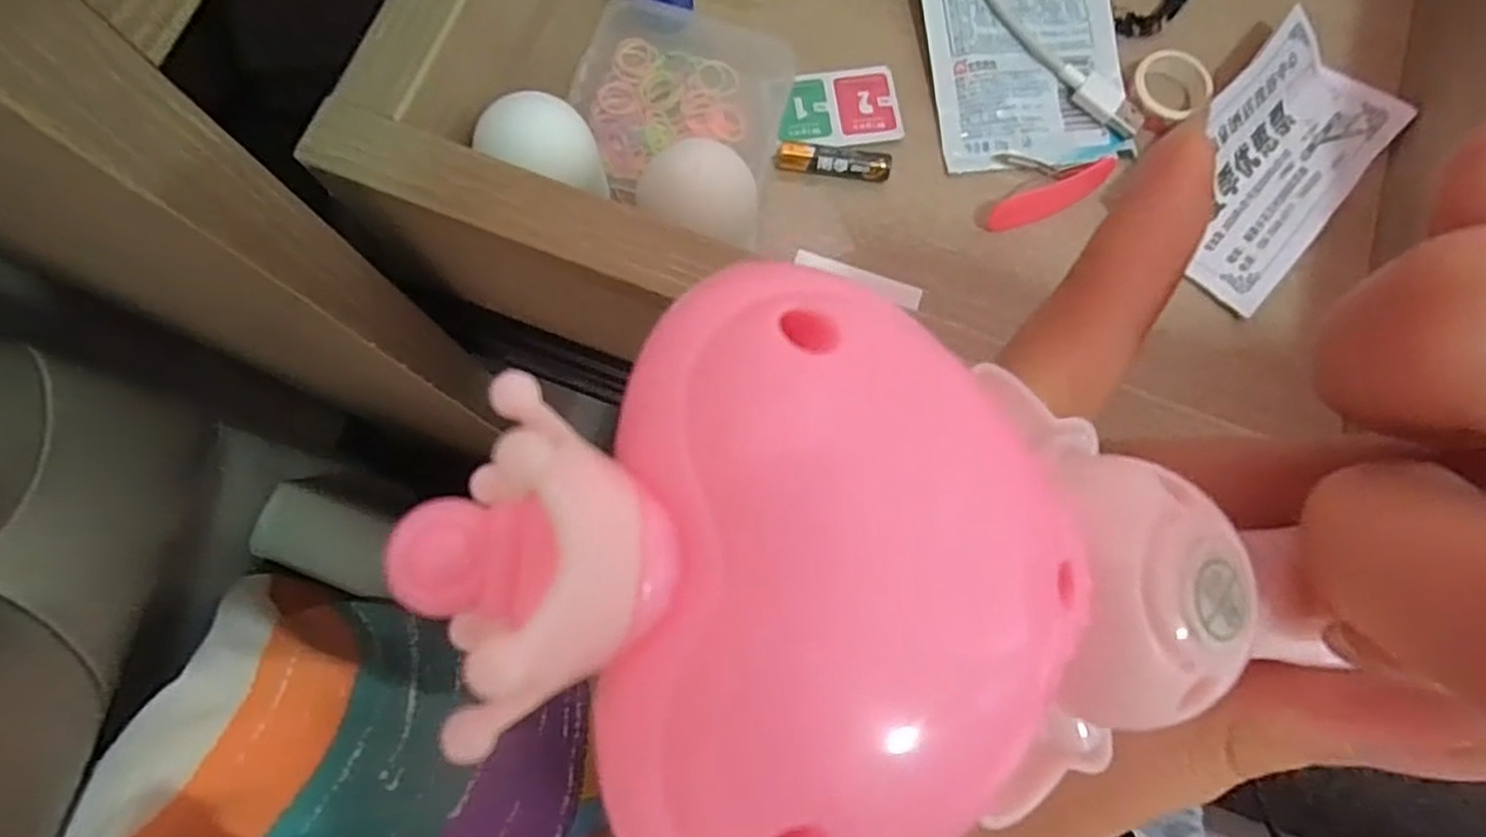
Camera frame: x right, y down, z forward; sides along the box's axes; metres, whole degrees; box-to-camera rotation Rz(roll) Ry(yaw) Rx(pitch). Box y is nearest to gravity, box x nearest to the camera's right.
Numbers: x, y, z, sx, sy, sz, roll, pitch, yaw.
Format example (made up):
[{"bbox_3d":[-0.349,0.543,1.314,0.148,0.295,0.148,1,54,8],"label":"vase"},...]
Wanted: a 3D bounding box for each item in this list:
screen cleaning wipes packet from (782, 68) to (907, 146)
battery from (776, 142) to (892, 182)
[{"bbox_3d":[0.038,-0.123,0.279,0.047,0.004,0.034,-9,76,-4],"label":"screen cleaning wipes packet"},{"bbox_3d":[0.034,-0.098,0.270,0.043,0.007,0.009,8,76,1],"label":"battery"}]

